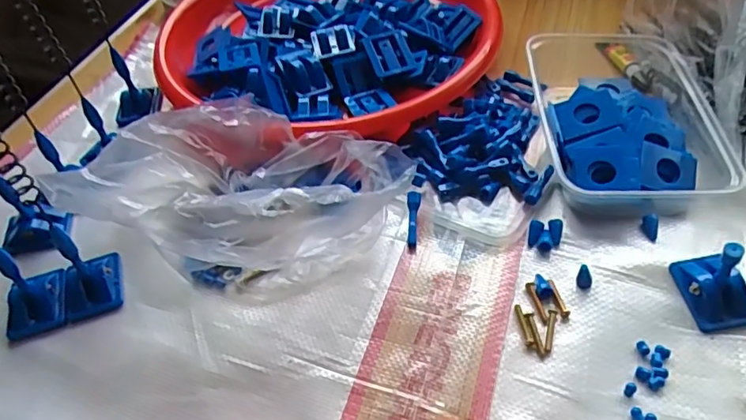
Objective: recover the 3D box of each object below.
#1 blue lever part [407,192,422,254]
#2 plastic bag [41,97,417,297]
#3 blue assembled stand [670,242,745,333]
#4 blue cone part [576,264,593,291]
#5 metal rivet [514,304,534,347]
[{"bbox_3d":[0.027,0.007,0.379,0.009,0.005,0.045,1,67,8],"label":"blue lever part"},{"bbox_3d":[-0.081,-0.010,0.364,0.193,0.076,0.127,18,53,21],"label":"plastic bag"},{"bbox_3d":[0.194,0.035,0.312,0.033,0.044,0.045,-11,48,-4],"label":"blue assembled stand"},{"bbox_3d":[0.127,0.040,0.336,0.009,0.014,0.009,-3,48,3],"label":"blue cone part"},{"bbox_3d":[0.088,0.066,0.325,0.004,0.004,0.027,-8,48,-1],"label":"metal rivet"}]

